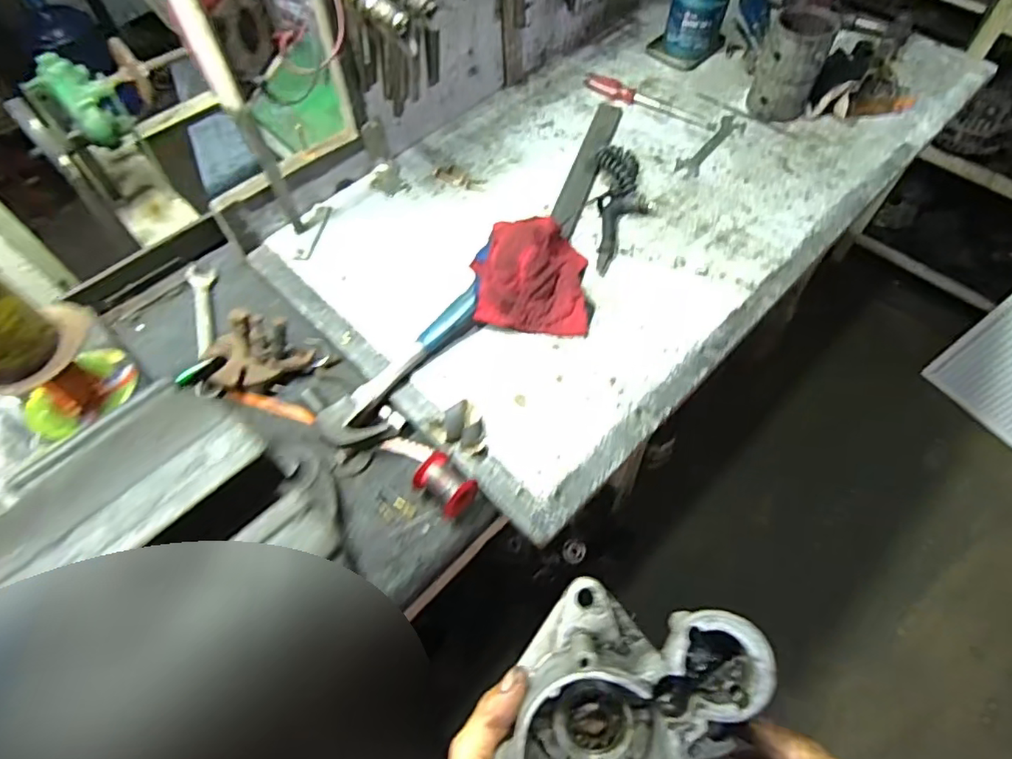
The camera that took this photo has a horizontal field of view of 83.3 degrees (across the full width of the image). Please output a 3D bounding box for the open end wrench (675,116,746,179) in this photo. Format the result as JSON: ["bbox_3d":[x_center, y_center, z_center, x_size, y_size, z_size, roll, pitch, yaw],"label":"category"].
[{"bbox_3d":[0.316,-0.363,0.886,0.046,0.008,0.163,36,66,20],"label":"open end wrench"}]

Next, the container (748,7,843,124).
[{"bbox_3d":[0.438,-0.482,0.869,0.089,0.125,0.093,24,62,14],"label":"container"}]

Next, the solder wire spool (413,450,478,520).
[{"bbox_3d":[-0.070,0.115,0.626,0.064,0.040,0.058,39,67,21],"label":"solder wire spool"}]

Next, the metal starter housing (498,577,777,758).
[{"bbox_3d":[0.066,0.200,0.336,0.121,0.085,0.172,32,81,11],"label":"metal starter housing"}]

